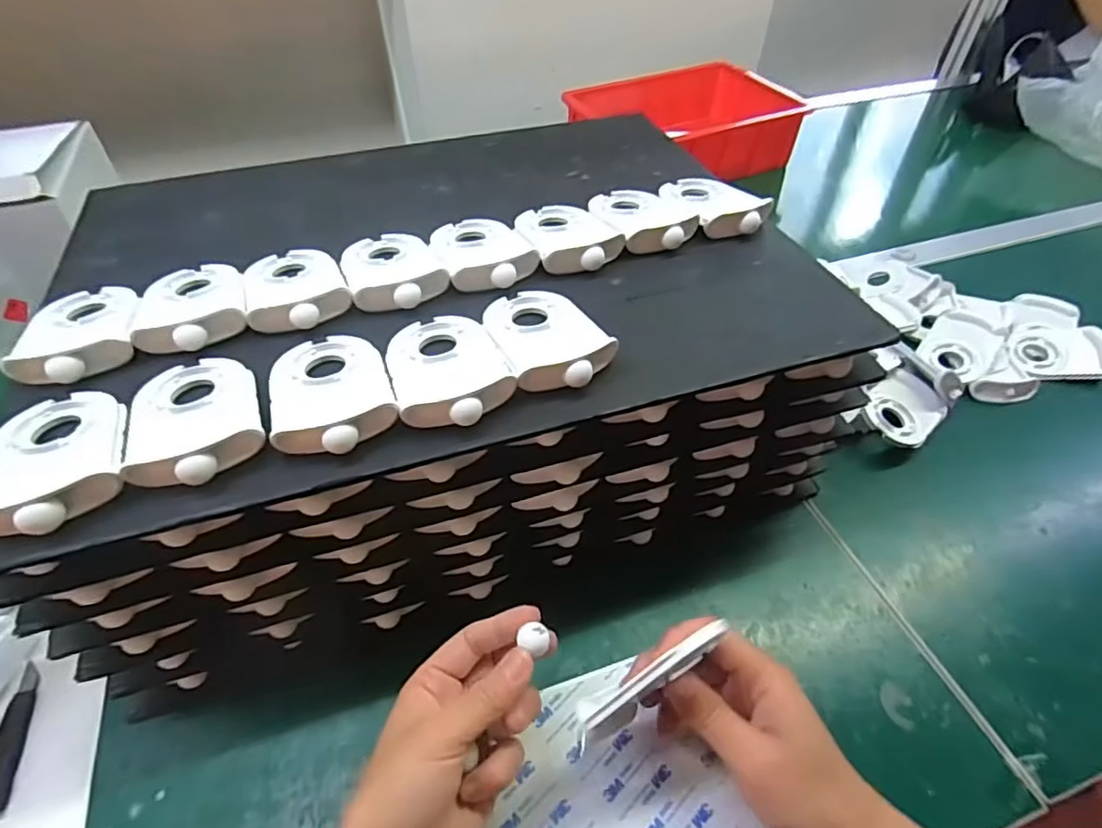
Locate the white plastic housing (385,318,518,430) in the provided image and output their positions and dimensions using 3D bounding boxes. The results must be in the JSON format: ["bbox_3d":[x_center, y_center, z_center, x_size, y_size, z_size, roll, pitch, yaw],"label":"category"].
[{"bbox_3d":[-0.055,-0.028,0.311,0.057,0.010,0.086,-15,48,-14],"label":"white plastic housing"}]

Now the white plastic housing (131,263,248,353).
[{"bbox_3d":[-0.210,-0.067,0.346,0.057,0.014,0.080,-18,49,-16],"label":"white plastic housing"}]

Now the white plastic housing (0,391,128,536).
[{"bbox_3d":[-0.226,0.016,0.267,0.058,0.014,0.086,-22,50,-19],"label":"white plastic housing"}]

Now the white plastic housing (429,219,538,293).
[{"bbox_3d":[-0.047,-0.112,0.391,0.057,0.014,0.084,-17,49,-16],"label":"white plastic housing"}]

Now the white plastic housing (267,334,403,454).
[{"bbox_3d":[-0.113,-0.015,0.299,0.057,0.011,0.086,-16,49,-14],"label":"white plastic housing"}]

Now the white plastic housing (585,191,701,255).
[{"bbox_3d":[0.065,-0.143,0.425,0.061,0.018,0.082,-14,48,-13],"label":"white plastic housing"}]

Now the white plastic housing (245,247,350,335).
[{"bbox_3d":[-0.158,-0.079,0.363,0.057,0.018,0.081,-20,50,-18],"label":"white plastic housing"}]

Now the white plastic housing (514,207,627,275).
[{"bbox_3d":[0.009,-0.125,0.404,0.056,0.014,0.082,-19,49,-17],"label":"white plastic housing"}]

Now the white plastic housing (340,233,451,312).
[{"bbox_3d":[-0.102,-0.093,0.374,0.056,0.014,0.083,-20,50,-18],"label":"white plastic housing"}]

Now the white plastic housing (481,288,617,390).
[{"bbox_3d":[-0.004,-0.046,0.329,0.055,0.012,0.087,-17,49,-15],"label":"white plastic housing"}]

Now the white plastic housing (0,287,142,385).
[{"bbox_3d":[-0.264,-0.048,0.332,0.056,0.014,0.082,-14,48,-13],"label":"white plastic housing"}]

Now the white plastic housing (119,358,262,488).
[{"bbox_3d":[-0.173,-0.003,0.285,0.056,0.015,0.086,-20,50,-18],"label":"white plastic housing"}]

